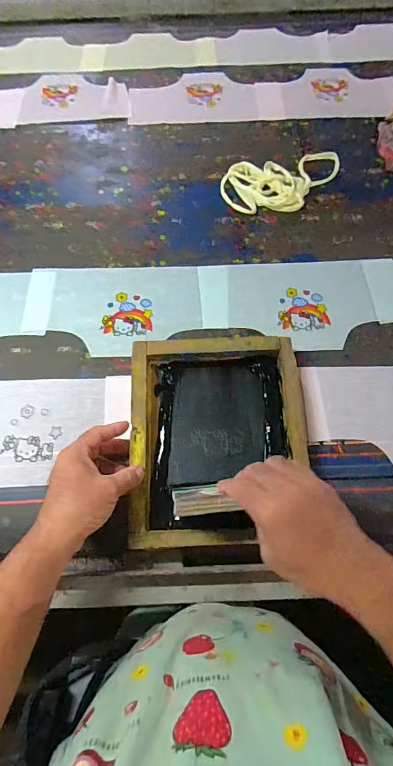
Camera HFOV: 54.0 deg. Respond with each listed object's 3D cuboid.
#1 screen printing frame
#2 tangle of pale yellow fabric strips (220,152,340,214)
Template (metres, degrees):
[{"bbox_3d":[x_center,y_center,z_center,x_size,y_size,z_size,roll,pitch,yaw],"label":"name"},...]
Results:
[{"bbox_3d":[0.028,0.071,0.517,0.222,0.050,0.267,-2,70,-1],"label":"screen printing frame"},{"bbox_3d":[0.163,-0.371,0.715,0.230,0.014,0.123,-12,71,-5],"label":"tangle of pale yellow fabric strips"}]

